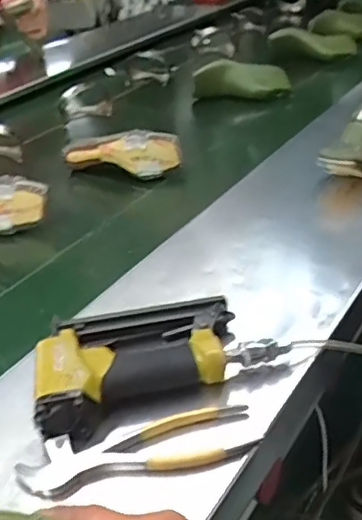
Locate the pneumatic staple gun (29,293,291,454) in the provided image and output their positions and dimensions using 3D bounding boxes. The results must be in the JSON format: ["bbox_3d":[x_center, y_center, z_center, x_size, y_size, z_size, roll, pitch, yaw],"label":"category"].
[{"bbox_3d":[-0.034,0.083,0.553,0.227,0.049,0.128,-17,35,-21],"label":"pneumatic staple gun"}]

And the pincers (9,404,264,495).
[{"bbox_3d":[-0.035,0.154,0.480,0.192,0.018,0.055,-7,32,-7],"label":"pincers"}]

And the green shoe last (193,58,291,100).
[{"bbox_3d":[0.120,-0.422,1.349,0.256,0.075,0.083,15,36,26],"label":"green shoe last"}]

